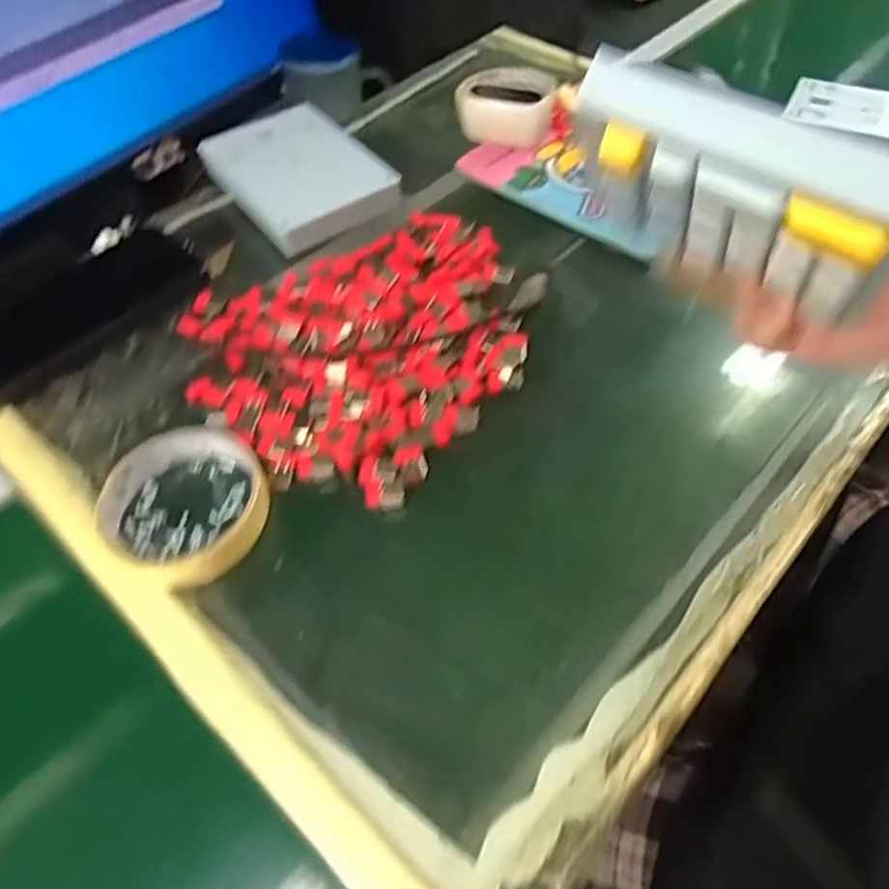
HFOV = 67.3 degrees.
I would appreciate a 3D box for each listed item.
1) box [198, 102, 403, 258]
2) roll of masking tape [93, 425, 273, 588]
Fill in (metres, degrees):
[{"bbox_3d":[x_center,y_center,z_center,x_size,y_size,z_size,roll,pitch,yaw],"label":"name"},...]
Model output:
[{"bbox_3d":[-0.106,-0.201,0.502,0.098,0.028,0.149,-30,57,-18],"label":"box"},{"bbox_3d":[-0.134,0.031,0.354,0.087,0.019,0.079,29,60,22],"label":"roll of masking tape"}]

